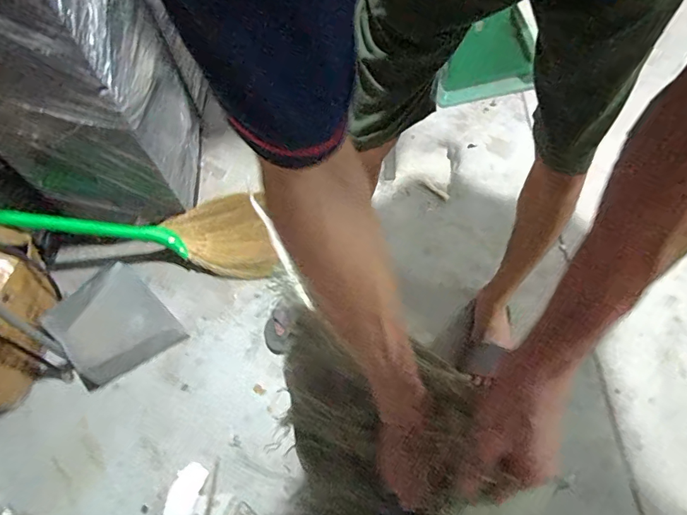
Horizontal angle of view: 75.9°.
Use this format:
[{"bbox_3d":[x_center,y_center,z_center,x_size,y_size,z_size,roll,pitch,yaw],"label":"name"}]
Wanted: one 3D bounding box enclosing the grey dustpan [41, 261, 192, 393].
[{"bbox_3d":[-0.593,0.160,1.106,0.236,0.055,0.298,-41,65,-18],"label":"grey dustpan"}]

